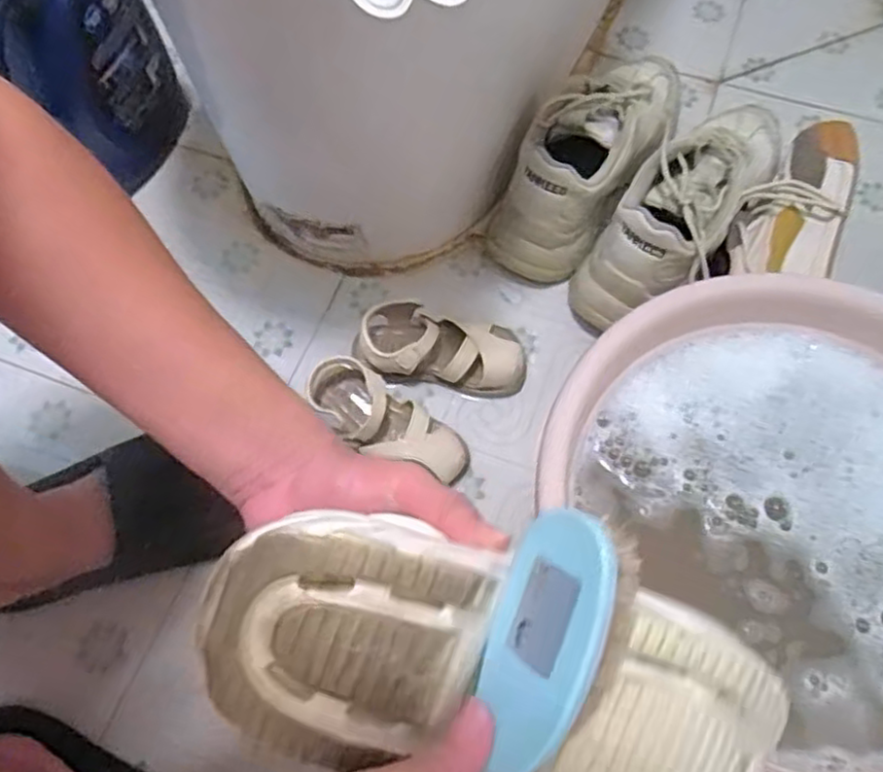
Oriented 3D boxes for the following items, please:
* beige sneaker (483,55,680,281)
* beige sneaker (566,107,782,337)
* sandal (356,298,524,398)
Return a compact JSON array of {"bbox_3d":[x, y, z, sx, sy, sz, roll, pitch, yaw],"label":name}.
[{"bbox_3d":[0.151,-0.235,0.686,0.095,0.120,0.274,31,69,15],"label":"beige sneaker"},{"bbox_3d":[0.235,-0.170,0.653,0.086,0.118,0.269,37,71,17],"label":"beige sneaker"},{"bbox_3d":[0.000,-0.034,0.633,0.154,0.047,0.072,5,65,4],"label":"sandal"}]

